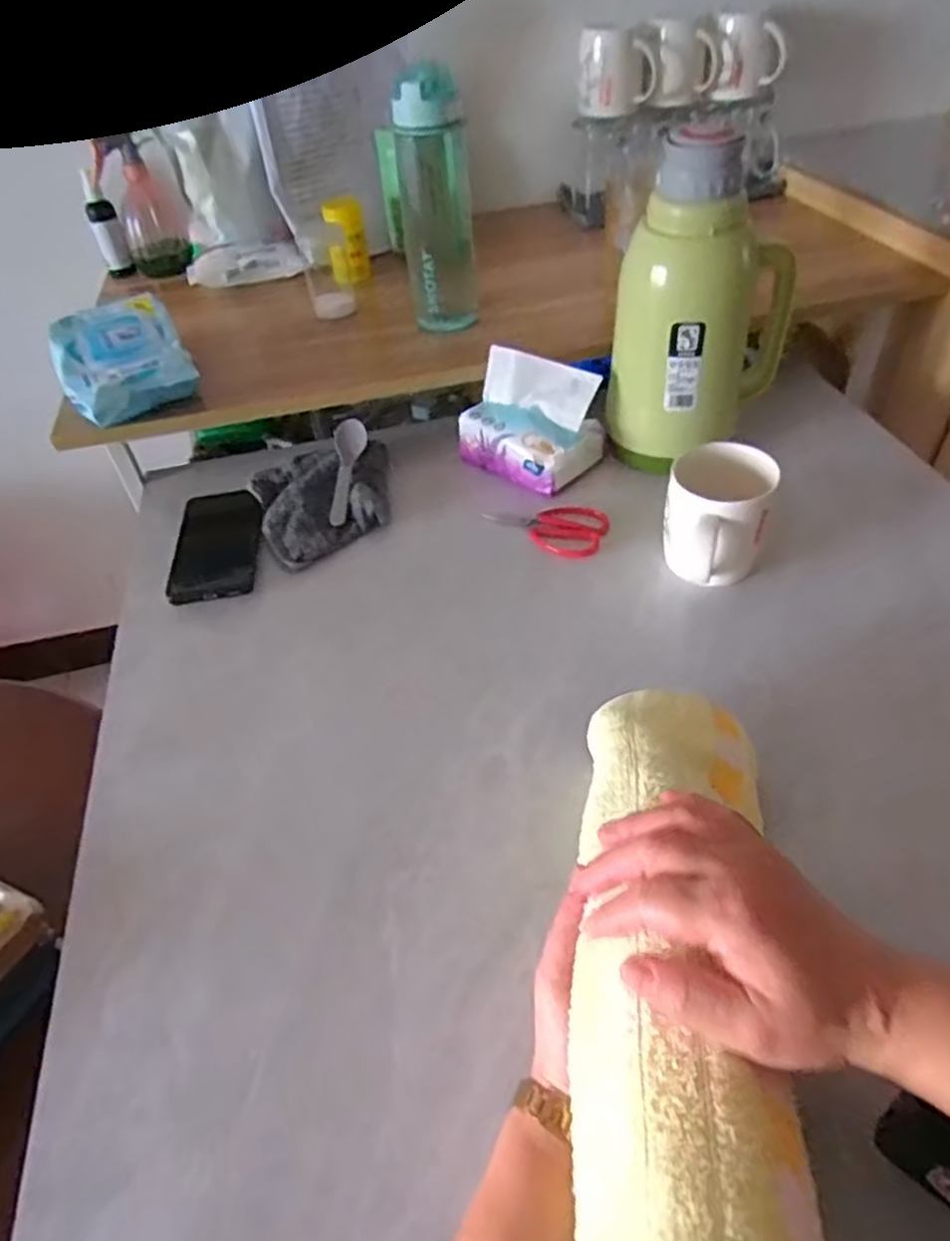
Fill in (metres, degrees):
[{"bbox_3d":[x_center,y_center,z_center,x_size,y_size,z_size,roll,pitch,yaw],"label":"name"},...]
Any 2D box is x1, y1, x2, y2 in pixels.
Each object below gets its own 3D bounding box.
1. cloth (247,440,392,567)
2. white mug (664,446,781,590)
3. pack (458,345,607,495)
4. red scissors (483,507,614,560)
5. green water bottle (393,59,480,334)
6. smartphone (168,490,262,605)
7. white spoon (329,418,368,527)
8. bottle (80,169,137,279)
[{"bbox_3d":[-0.143,-0.121,0.735,0.136,0.021,0.150,-17,46,-11],"label":"cloth"},{"bbox_3d":[0.193,-0.077,0.607,0.079,0.098,0.085,13,48,18],"label":"white mug"},{"bbox_3d":[0.054,-0.201,0.735,0.129,0.088,0.090,28,54,30],"label":"pack"},{"bbox_3d":[0.064,-0.088,0.696,0.116,0.017,0.062,18,49,22],"label":"red scissors"},{"bbox_3d":[-0.036,-0.411,0.746,0.070,0.228,0.072,-5,45,0],"label":"green water bottle"},{"bbox_3d":[-0.246,-0.075,0.712,0.079,0.015,0.149,-9,45,-4],"label":"smartphone"},{"bbox_3d":[-0.127,-0.150,0.734,0.034,0.031,0.124,-3,50,1],"label":"white spoon"},{"bbox_3d":[-0.478,-0.511,0.958,0.036,0.112,0.033,-23,47,-17],"label":"bottle"}]

